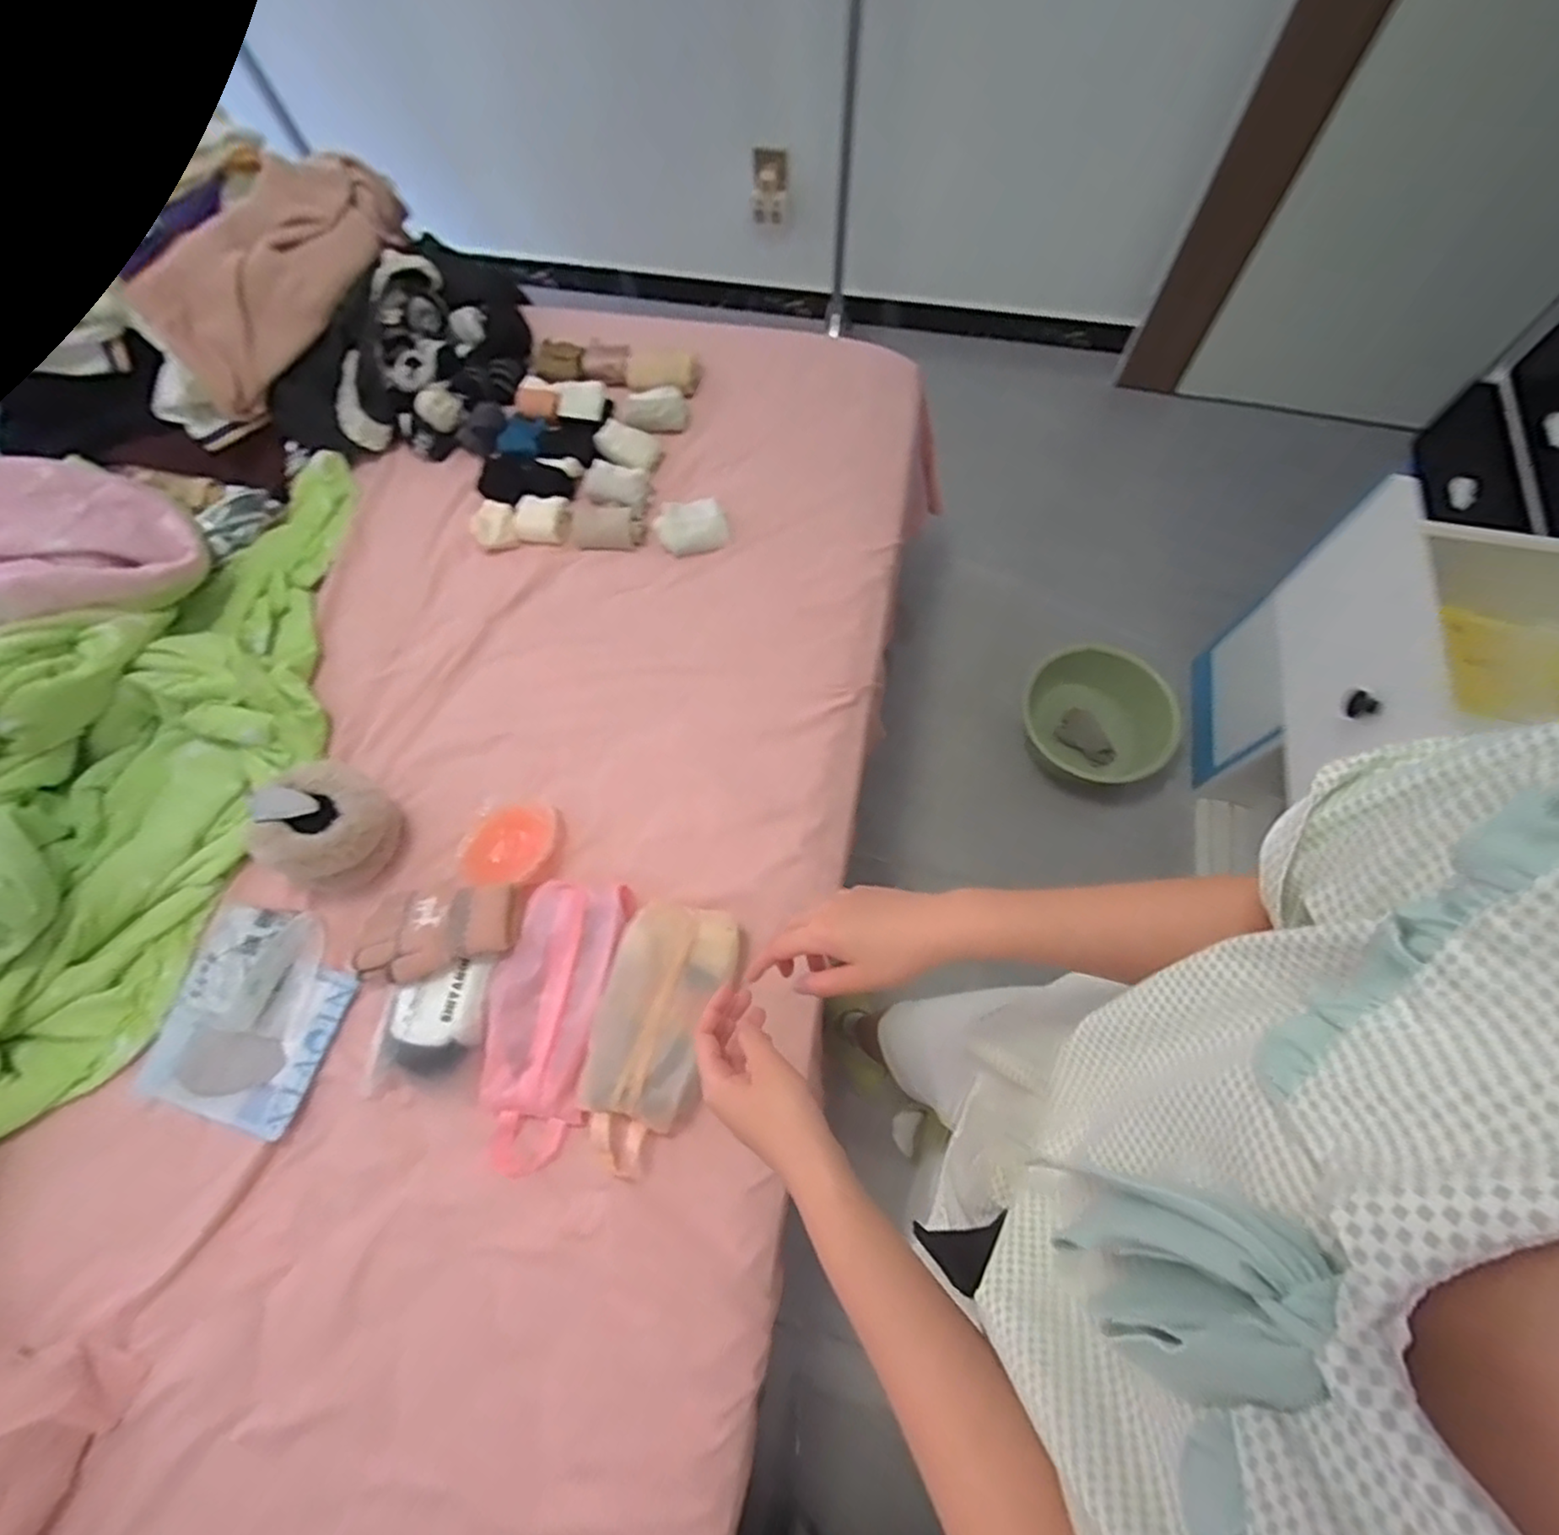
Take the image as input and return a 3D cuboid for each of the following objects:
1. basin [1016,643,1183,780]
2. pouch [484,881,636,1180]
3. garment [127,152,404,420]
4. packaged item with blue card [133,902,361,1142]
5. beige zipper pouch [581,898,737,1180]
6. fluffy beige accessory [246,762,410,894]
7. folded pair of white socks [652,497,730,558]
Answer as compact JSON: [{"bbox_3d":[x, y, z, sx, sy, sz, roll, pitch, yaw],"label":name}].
[{"bbox_3d":[0.655,-0.100,1.425,0.249,0.154,0.304,-26,70,-8],"label":"basin"},{"bbox_3d":[-0.253,0.278,0.755,0.126,0.066,0.313,7,69,3],"label":"pouch"},{"bbox_3d":[-0.739,-0.747,1.013,0.144,0.154,0.444,15,69,8],"label":"garment"},{"bbox_3d":[-0.614,0.284,0.786,0.198,0.015,0.222,15,70,6],"label":"packaged item with blue card"},{"bbox_3d":[-0.136,0.282,0.727,0.130,0.099,0.284,15,70,6],"label":"beige zipper pouch"},{"bbox_3d":[-0.536,0.071,0.809,0.120,0.107,0.137,36,73,13],"label":"fluffy beige accessory"},{"bbox_3d":[-0.130,-0.356,1.001,0.113,0.042,0.078,-7,69,-2],"label":"folded pair of white socks"}]

